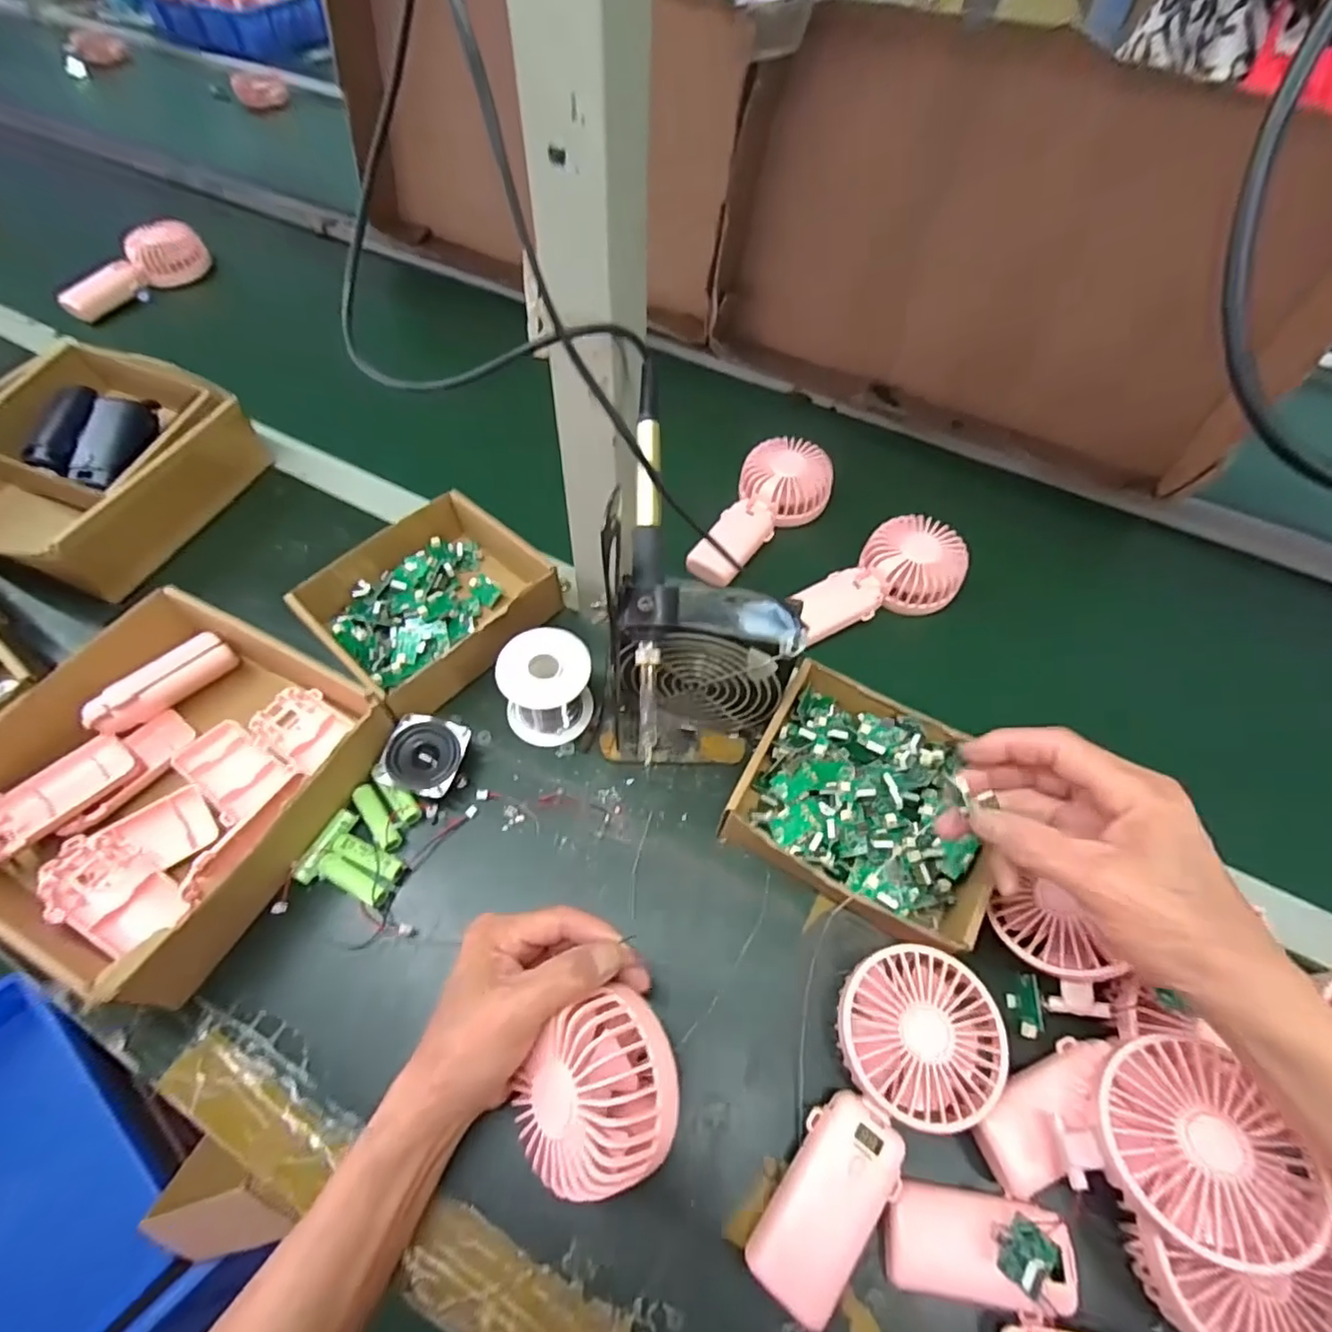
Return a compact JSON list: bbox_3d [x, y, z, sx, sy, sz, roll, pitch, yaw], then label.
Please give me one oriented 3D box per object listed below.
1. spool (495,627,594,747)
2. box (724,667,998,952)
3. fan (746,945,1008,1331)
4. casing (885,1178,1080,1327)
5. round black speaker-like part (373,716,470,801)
[{"bbox_3d":[-0.088,0.016,0.464,0.064,0.070,0.058,-17,60,-13],"label":"spool"},{"bbox_3d":[0.141,0.098,0.435,0.167,0.054,0.150,27,61,14],"label":"box"},{"bbox_3d":[0.121,0.252,0.344,0.088,0.049,0.180,25,60,13],"label":"fan"},{"bbox_3d":[0.166,0.299,0.316,0.094,0.036,0.046,11,58,5],"label":"casing"},{"bbox_3d":[-0.175,0.068,0.457,0.054,0.029,0.055,15,58,7],"label":"round black speaker-like part"}]

